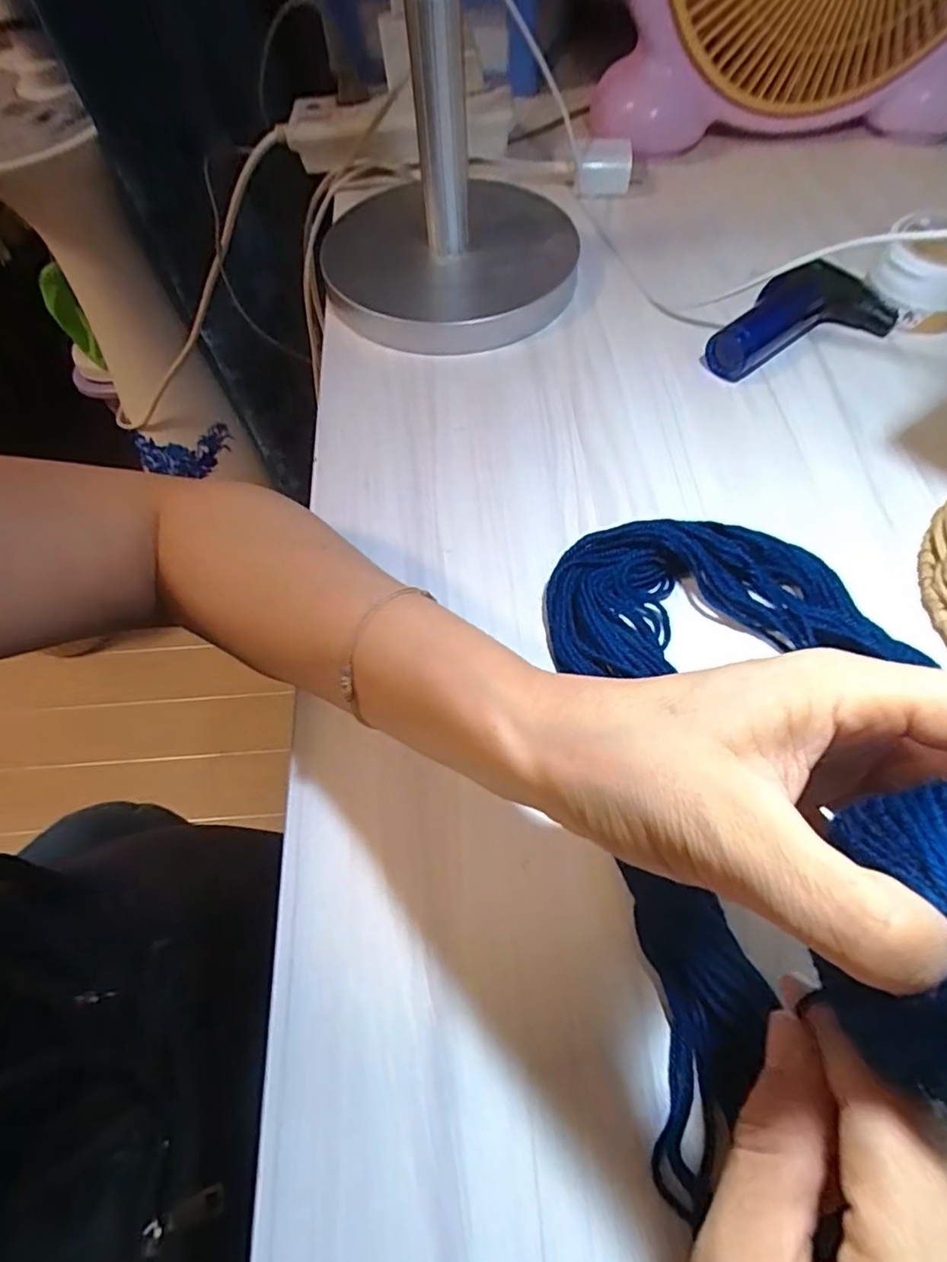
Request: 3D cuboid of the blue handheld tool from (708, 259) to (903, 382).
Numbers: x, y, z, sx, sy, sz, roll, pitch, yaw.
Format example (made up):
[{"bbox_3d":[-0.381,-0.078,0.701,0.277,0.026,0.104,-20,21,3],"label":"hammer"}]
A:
[{"bbox_3d":[0.199,-0.200,0.365,0.128,0.045,0.048,-21,62,-9],"label":"blue handheld tool"}]

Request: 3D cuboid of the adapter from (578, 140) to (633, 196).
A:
[{"bbox_3d":[0.105,-0.365,0.466,0.038,0.025,0.037,9,61,8],"label":"adapter"}]

